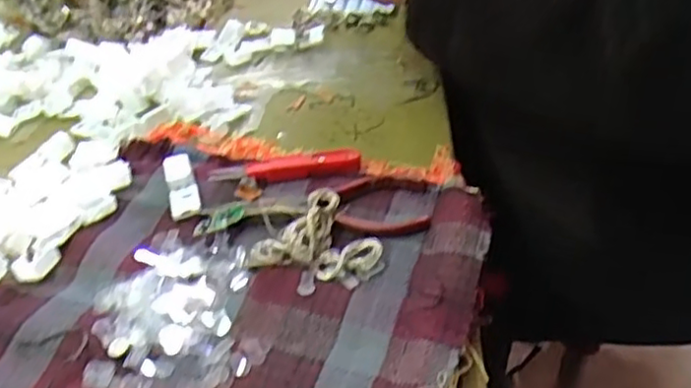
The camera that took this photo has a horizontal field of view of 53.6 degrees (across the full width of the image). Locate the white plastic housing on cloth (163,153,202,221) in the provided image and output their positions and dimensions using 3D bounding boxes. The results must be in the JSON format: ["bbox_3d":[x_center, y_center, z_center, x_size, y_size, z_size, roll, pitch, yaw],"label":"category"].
[{"bbox_3d":[-0.116,-0.006,0.486,0.020,0.013,0.058,-15,40,-10],"label":"white plastic housing on cloth"}]

